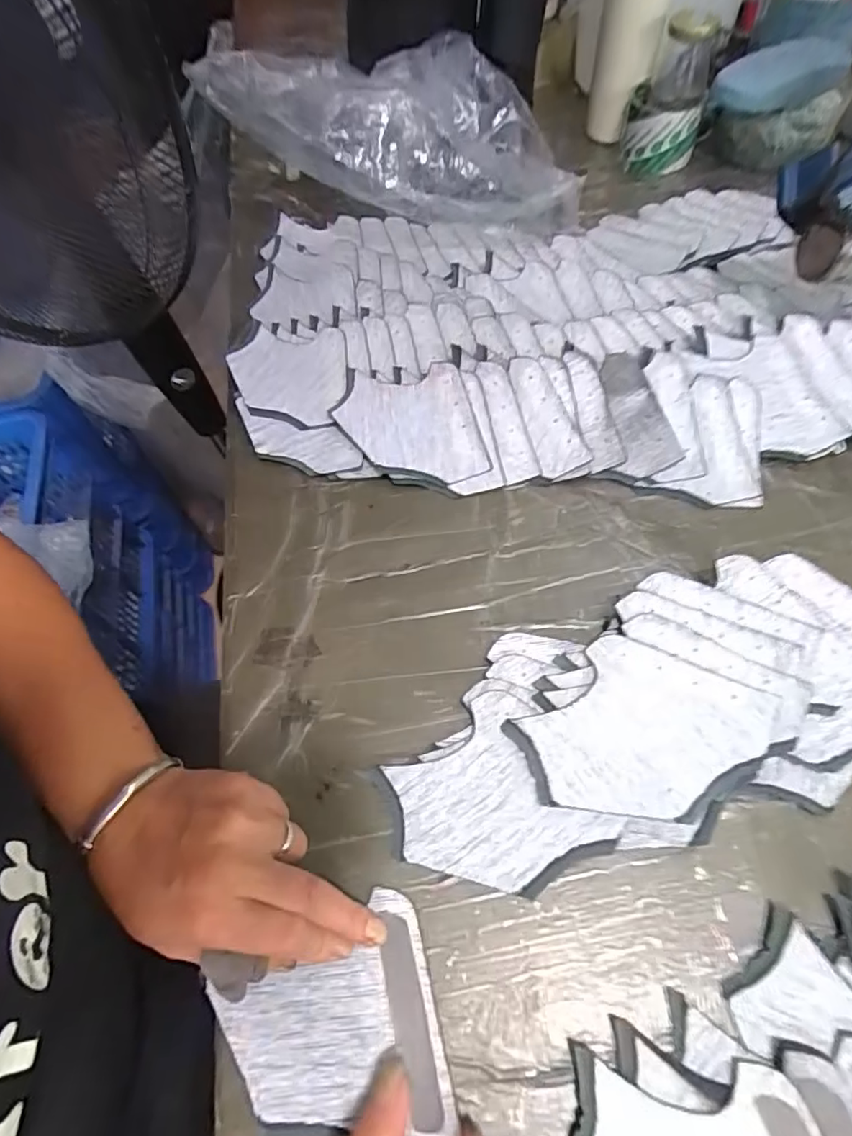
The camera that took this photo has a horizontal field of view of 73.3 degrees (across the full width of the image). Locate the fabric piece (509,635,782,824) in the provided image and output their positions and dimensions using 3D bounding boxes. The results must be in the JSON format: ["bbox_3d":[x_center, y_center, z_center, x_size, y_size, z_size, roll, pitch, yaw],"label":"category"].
[{"bbox_3d":[0.121,0.090,0.323,0.119,0.004,0.095,-39,61,-15],"label":"fabric piece"}]

